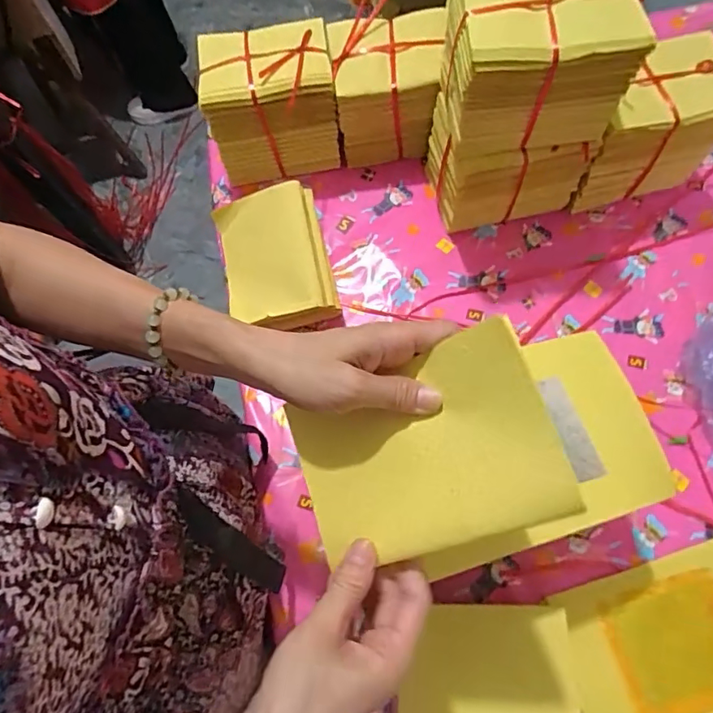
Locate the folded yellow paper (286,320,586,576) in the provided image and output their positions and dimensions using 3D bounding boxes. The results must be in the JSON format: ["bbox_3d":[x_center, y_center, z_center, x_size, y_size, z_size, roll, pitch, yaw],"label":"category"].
[{"bbox_3d":[0.037,0.061,0.319,0.158,0.014,0.112,-24,77,24],"label":"folded yellow paper"}]

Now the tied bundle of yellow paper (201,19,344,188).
[{"bbox_3d":[-0.113,-0.334,0.700,0.163,0.148,0.122,-9,70,-1],"label":"tied bundle of yellow paper"}]

